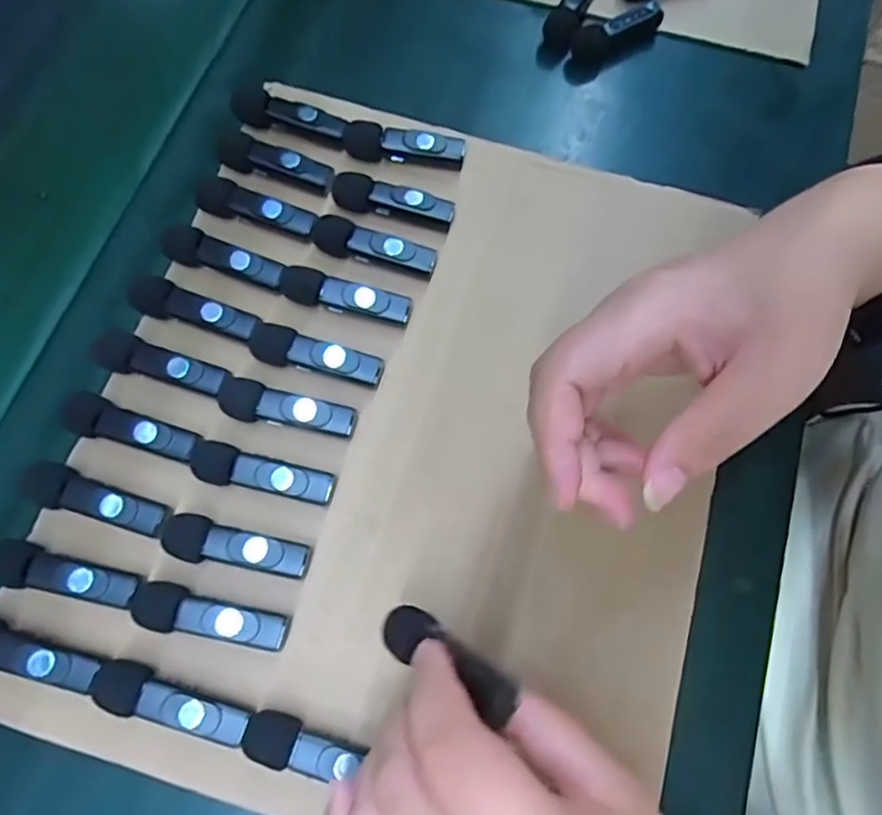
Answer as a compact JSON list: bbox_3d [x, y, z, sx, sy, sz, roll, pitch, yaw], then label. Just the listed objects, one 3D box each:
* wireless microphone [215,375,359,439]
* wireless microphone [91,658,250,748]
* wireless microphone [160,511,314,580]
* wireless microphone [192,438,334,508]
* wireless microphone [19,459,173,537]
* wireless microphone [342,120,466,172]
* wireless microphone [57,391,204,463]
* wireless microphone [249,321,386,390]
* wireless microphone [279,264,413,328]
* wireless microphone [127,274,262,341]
[{"bbox_3d":[-0.073,0.001,0.286,0.064,0.014,0.019,15,74,4],"label":"wireless microphone"},{"bbox_3d":[-0.111,0.120,0.247,0.065,0.010,0.017,17,74,5],"label":"wireless microphone"},{"bbox_3d":[-0.090,0.063,0.269,0.064,0.017,0.019,15,74,4],"label":"wireless microphone"},{"bbox_3d":[-0.082,0.031,0.278,0.064,0.018,0.018,15,74,4],"label":"wireless microphone"},{"bbox_3d":[-0.155,0.042,0.272,0.065,0.016,0.018,20,74,6],"label":"wireless microphone"},{"bbox_3d":[-0.020,-0.145,0.333,0.066,0.014,0.016,10,73,3],"label":"wireless microphone"},{"bbox_3d":[-0.144,0.011,0.282,0.063,0.013,0.019,20,74,6],"label":"wireless microphone"},{"bbox_3d":[-0.061,-0.025,0.295,0.064,0.015,0.018,18,74,5],"label":"wireless microphone"},{"bbox_3d":[-0.049,-0.056,0.304,0.065,0.012,0.017,15,74,4],"label":"wireless microphone"},{"bbox_3d":[-0.122,-0.049,0.299,0.064,0.013,0.018,14,74,4],"label":"wireless microphone"}]

